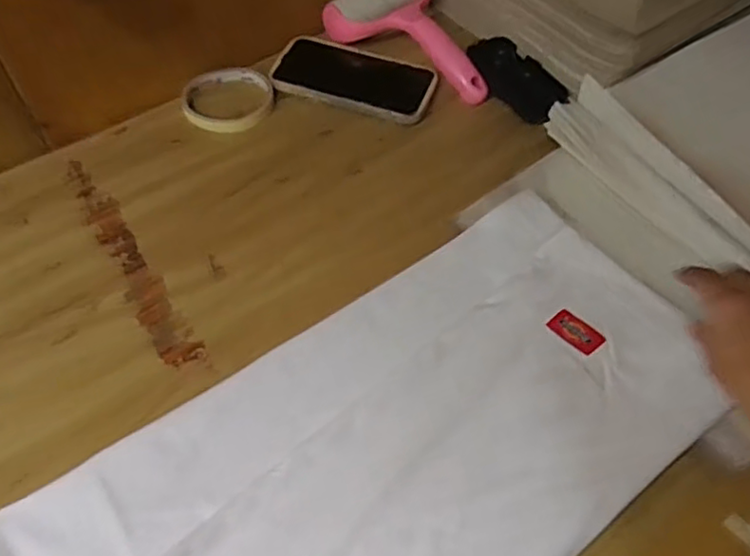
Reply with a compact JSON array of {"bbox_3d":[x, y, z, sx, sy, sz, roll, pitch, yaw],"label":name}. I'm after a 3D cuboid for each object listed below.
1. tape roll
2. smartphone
[{"bbox_3d":[-0.143,-0.177,0.617,0.087,0.013,0.089,0,56,0],"label":"tape roll"},{"bbox_3d":[-0.020,-0.204,0.640,0.158,0.009,0.091,16,58,10],"label":"smartphone"}]

